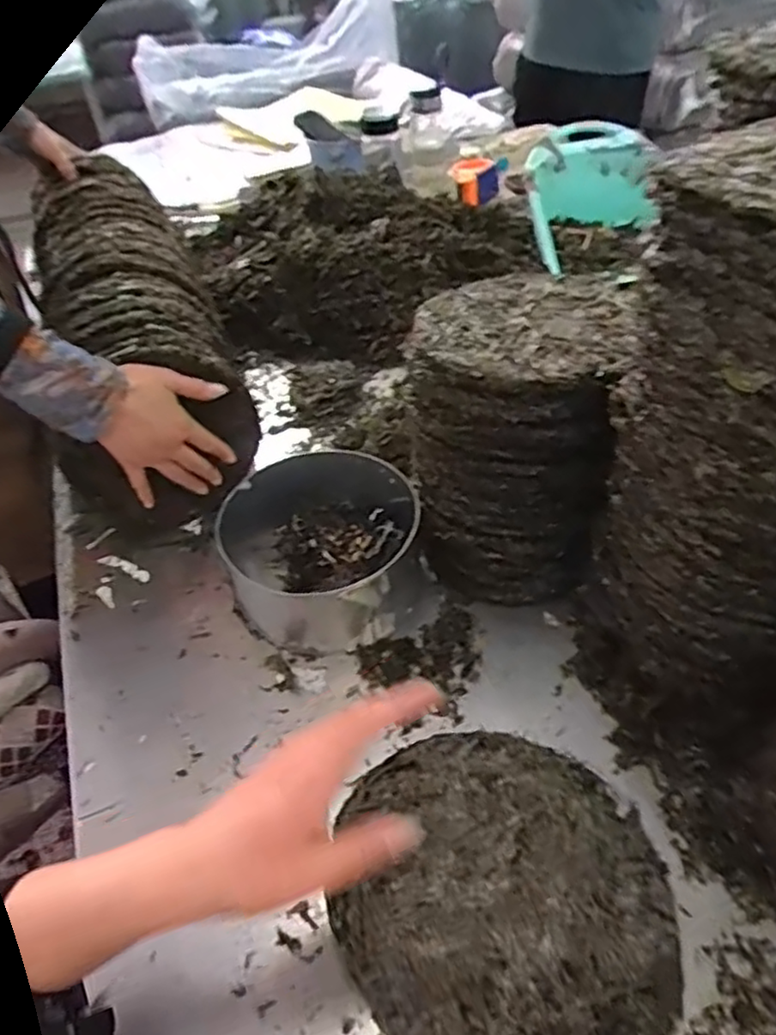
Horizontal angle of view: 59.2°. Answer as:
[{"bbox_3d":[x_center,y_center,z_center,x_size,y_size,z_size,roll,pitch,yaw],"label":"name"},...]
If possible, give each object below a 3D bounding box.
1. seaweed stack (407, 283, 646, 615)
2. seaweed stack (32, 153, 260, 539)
[{"bbox_3d":[0.117,-0.080,0.646,0.180,0.223,0.218,7,46,13],"label":"seaweed stack"},{"bbox_3d":[-0.353,-0.277,0.928,0.196,0.215,0.688,-19,46,-12],"label":"seaweed stack"}]

